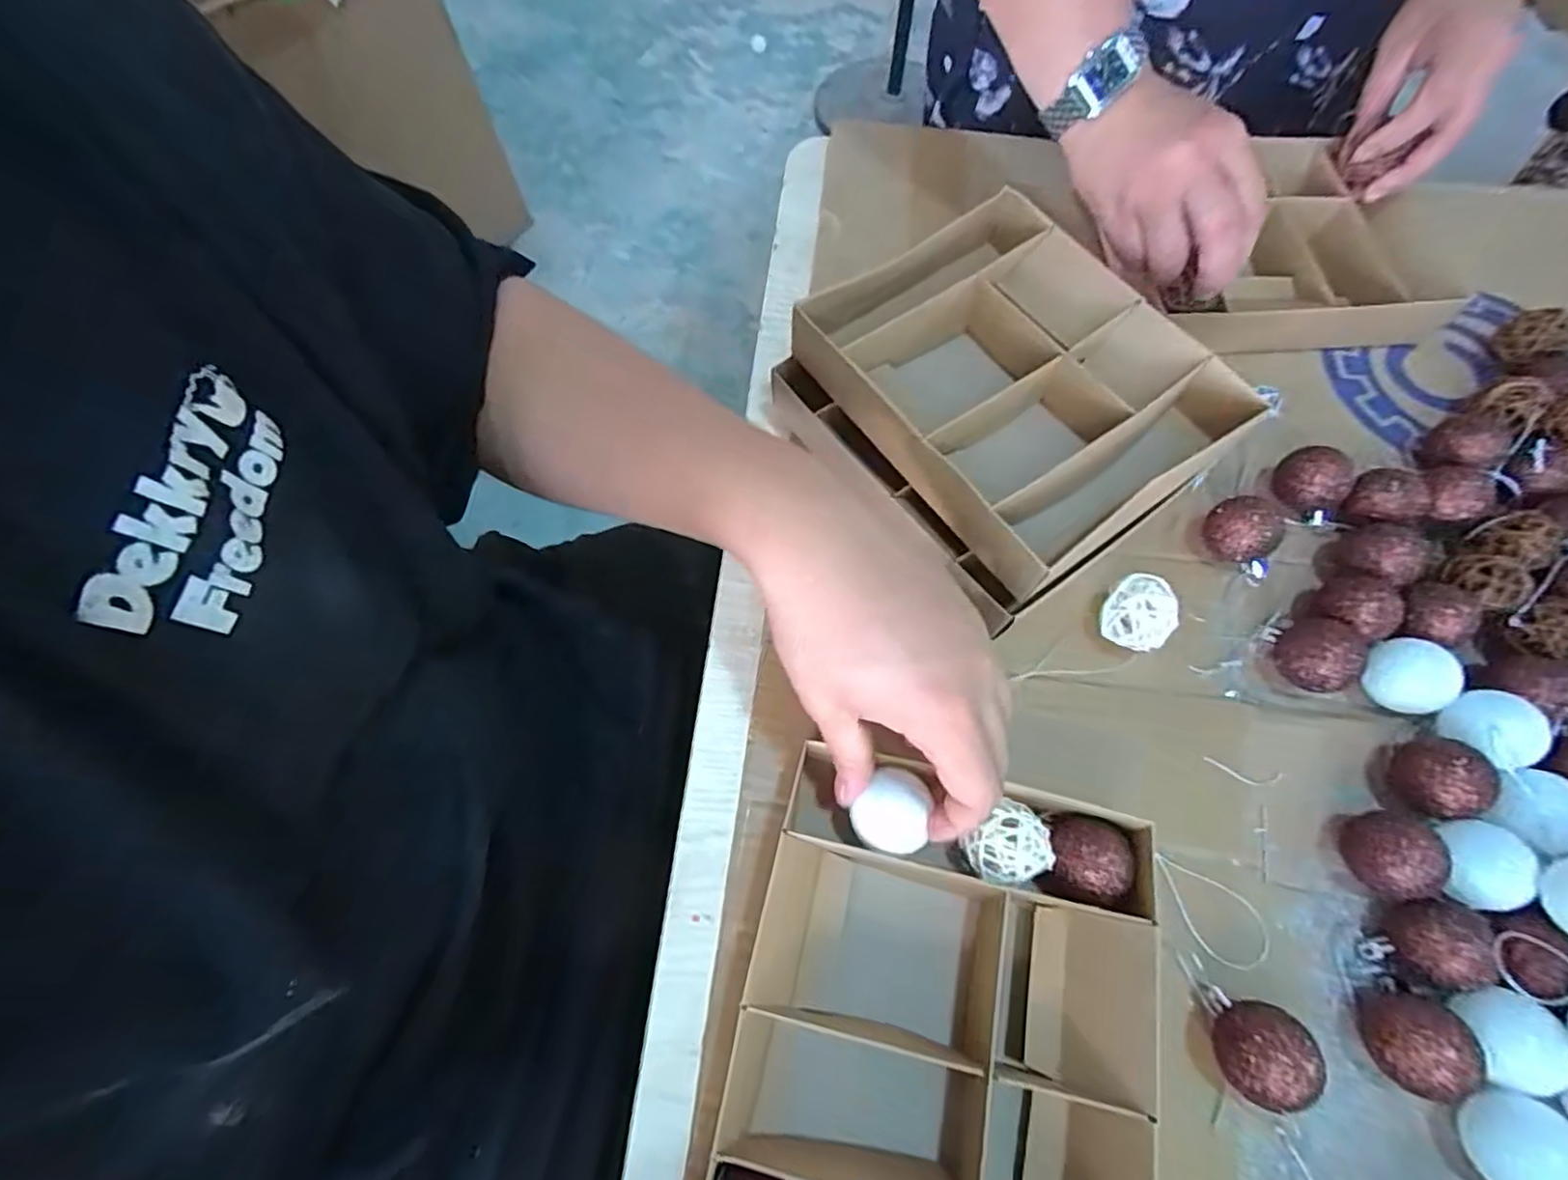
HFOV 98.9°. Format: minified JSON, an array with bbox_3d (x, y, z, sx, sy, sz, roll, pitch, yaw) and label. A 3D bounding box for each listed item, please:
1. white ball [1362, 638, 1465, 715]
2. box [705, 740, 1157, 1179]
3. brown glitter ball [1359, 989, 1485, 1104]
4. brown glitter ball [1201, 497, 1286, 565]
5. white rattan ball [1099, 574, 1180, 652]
[{"bbox_3d":[0.325,0.046,0.352,0.036,0.034,0.031,33,70,13],"label":"white ball"},{"bbox_3d":[0.069,0.188,0.291,0.170,0.046,0.199,12,67,5],"label":"box"},{"bbox_3d":[0.273,0.195,0.284,0.044,0.038,0.035,19,67,8],"label":"brown glitter ball"},{"bbox_3d":[0.261,-0.032,0.387,0.031,0.036,0.036,-32,70,-14],"label":"brown glitter ball"},{"bbox_3d":[0.191,0.015,0.365,0.033,0.034,0.035,0,66,0],"label":"white rattan ball"}]

